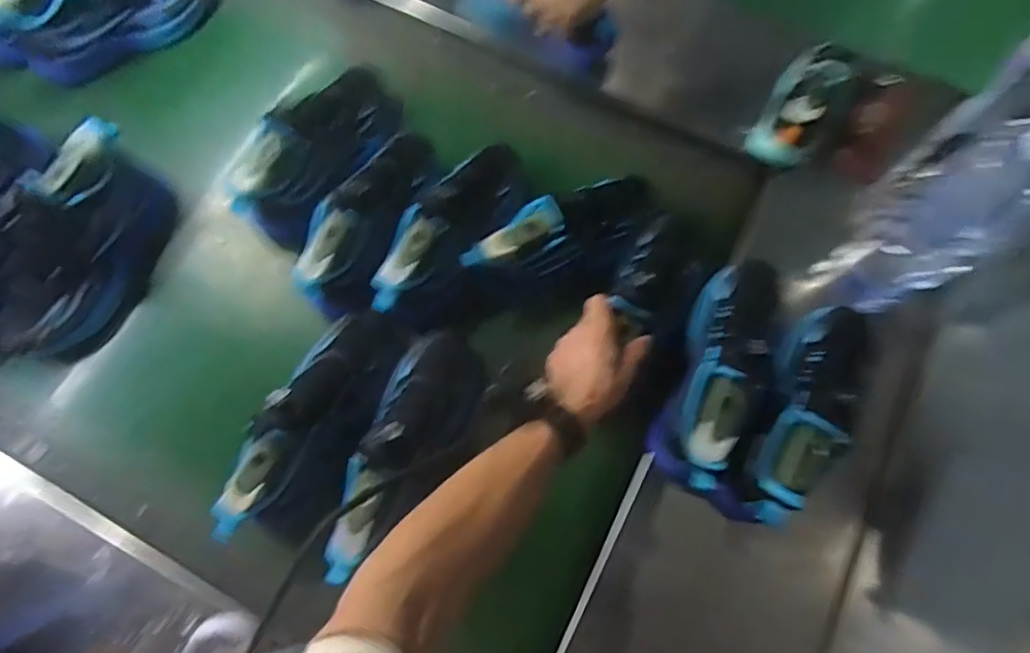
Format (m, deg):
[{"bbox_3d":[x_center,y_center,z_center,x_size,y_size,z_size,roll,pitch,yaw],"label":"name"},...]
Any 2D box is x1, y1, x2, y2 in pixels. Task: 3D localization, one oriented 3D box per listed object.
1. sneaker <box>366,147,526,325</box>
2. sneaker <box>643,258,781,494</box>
[{"bbox_3d":[-0.069,-0.129,0.688,0.087,0.095,0.273,31,65,9],"label":"sneaker"},{"bbox_3d":[0.230,0.040,0.612,0.099,0.131,0.271,26,76,8],"label":"sneaker"}]

